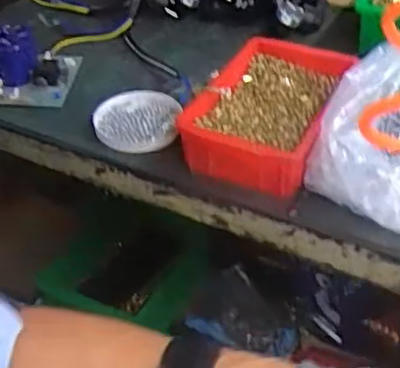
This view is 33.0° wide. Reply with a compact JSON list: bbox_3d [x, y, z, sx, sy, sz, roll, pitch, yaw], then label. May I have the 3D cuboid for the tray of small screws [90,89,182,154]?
[{"bbox_3d":[-0.069,-0.073,0.762,0.092,0.016,0.093,2,41,7],"label":"tray of small screws"}]

